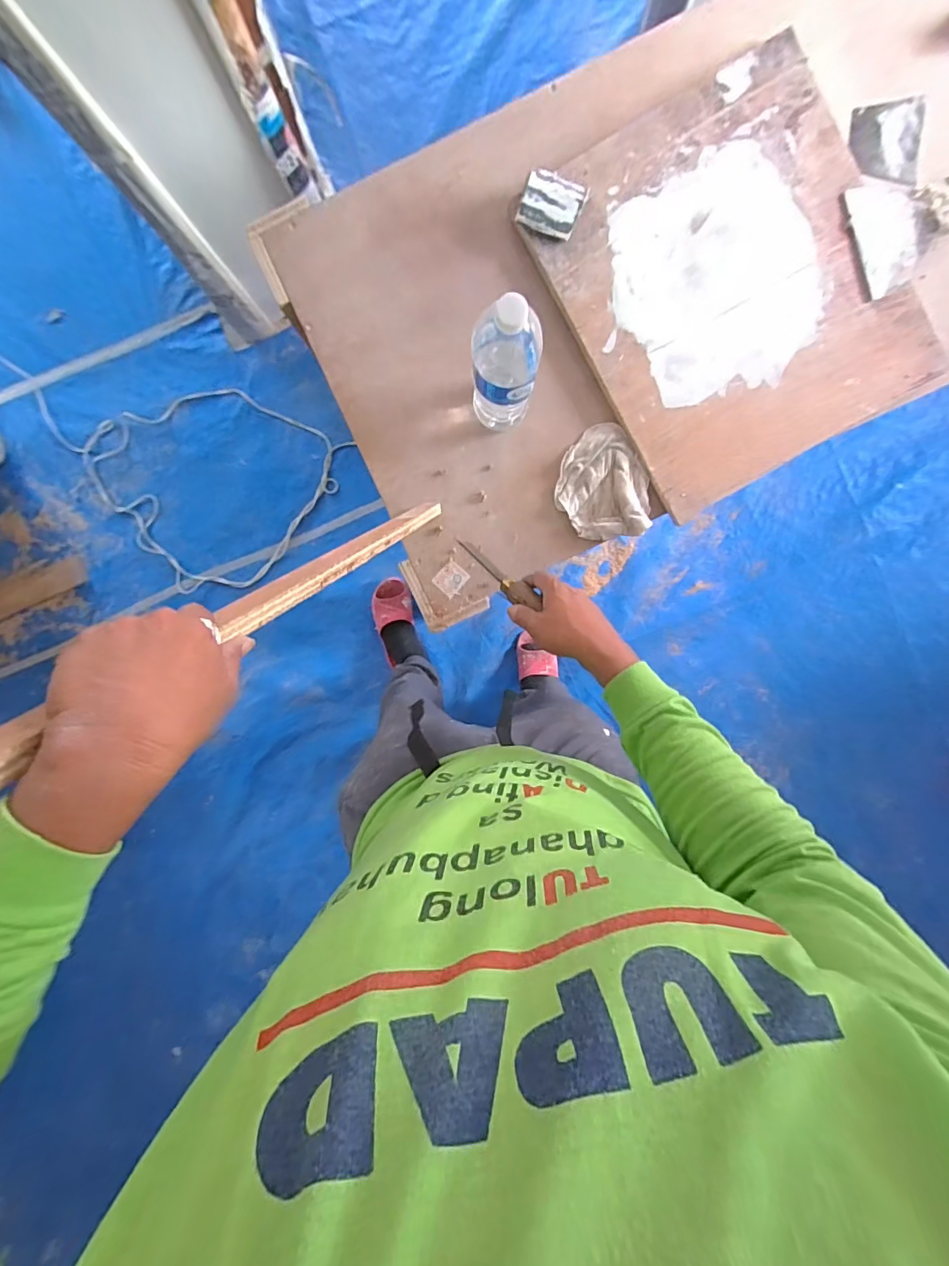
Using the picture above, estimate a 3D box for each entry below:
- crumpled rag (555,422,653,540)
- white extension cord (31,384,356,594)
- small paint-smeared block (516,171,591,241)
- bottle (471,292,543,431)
[{"bbox_3d":[0.185,-0.217,0.704,0.132,0.035,0.164,-7,95,2],"label":"crumpled rag"},{"bbox_3d":[-0.819,-0.407,1.427,0.866,0.035,0.562,2,98,0],"label":"white extension cord"},{"bbox_3d":[0.104,-0.579,0.664,0.080,0.016,0.068,22,95,-1],"label":"small paint-smeared block"},{"bbox_3d":[0.037,-0.312,0.586,0.070,0.232,0.064,0,95,1],"label":"bottle"}]

